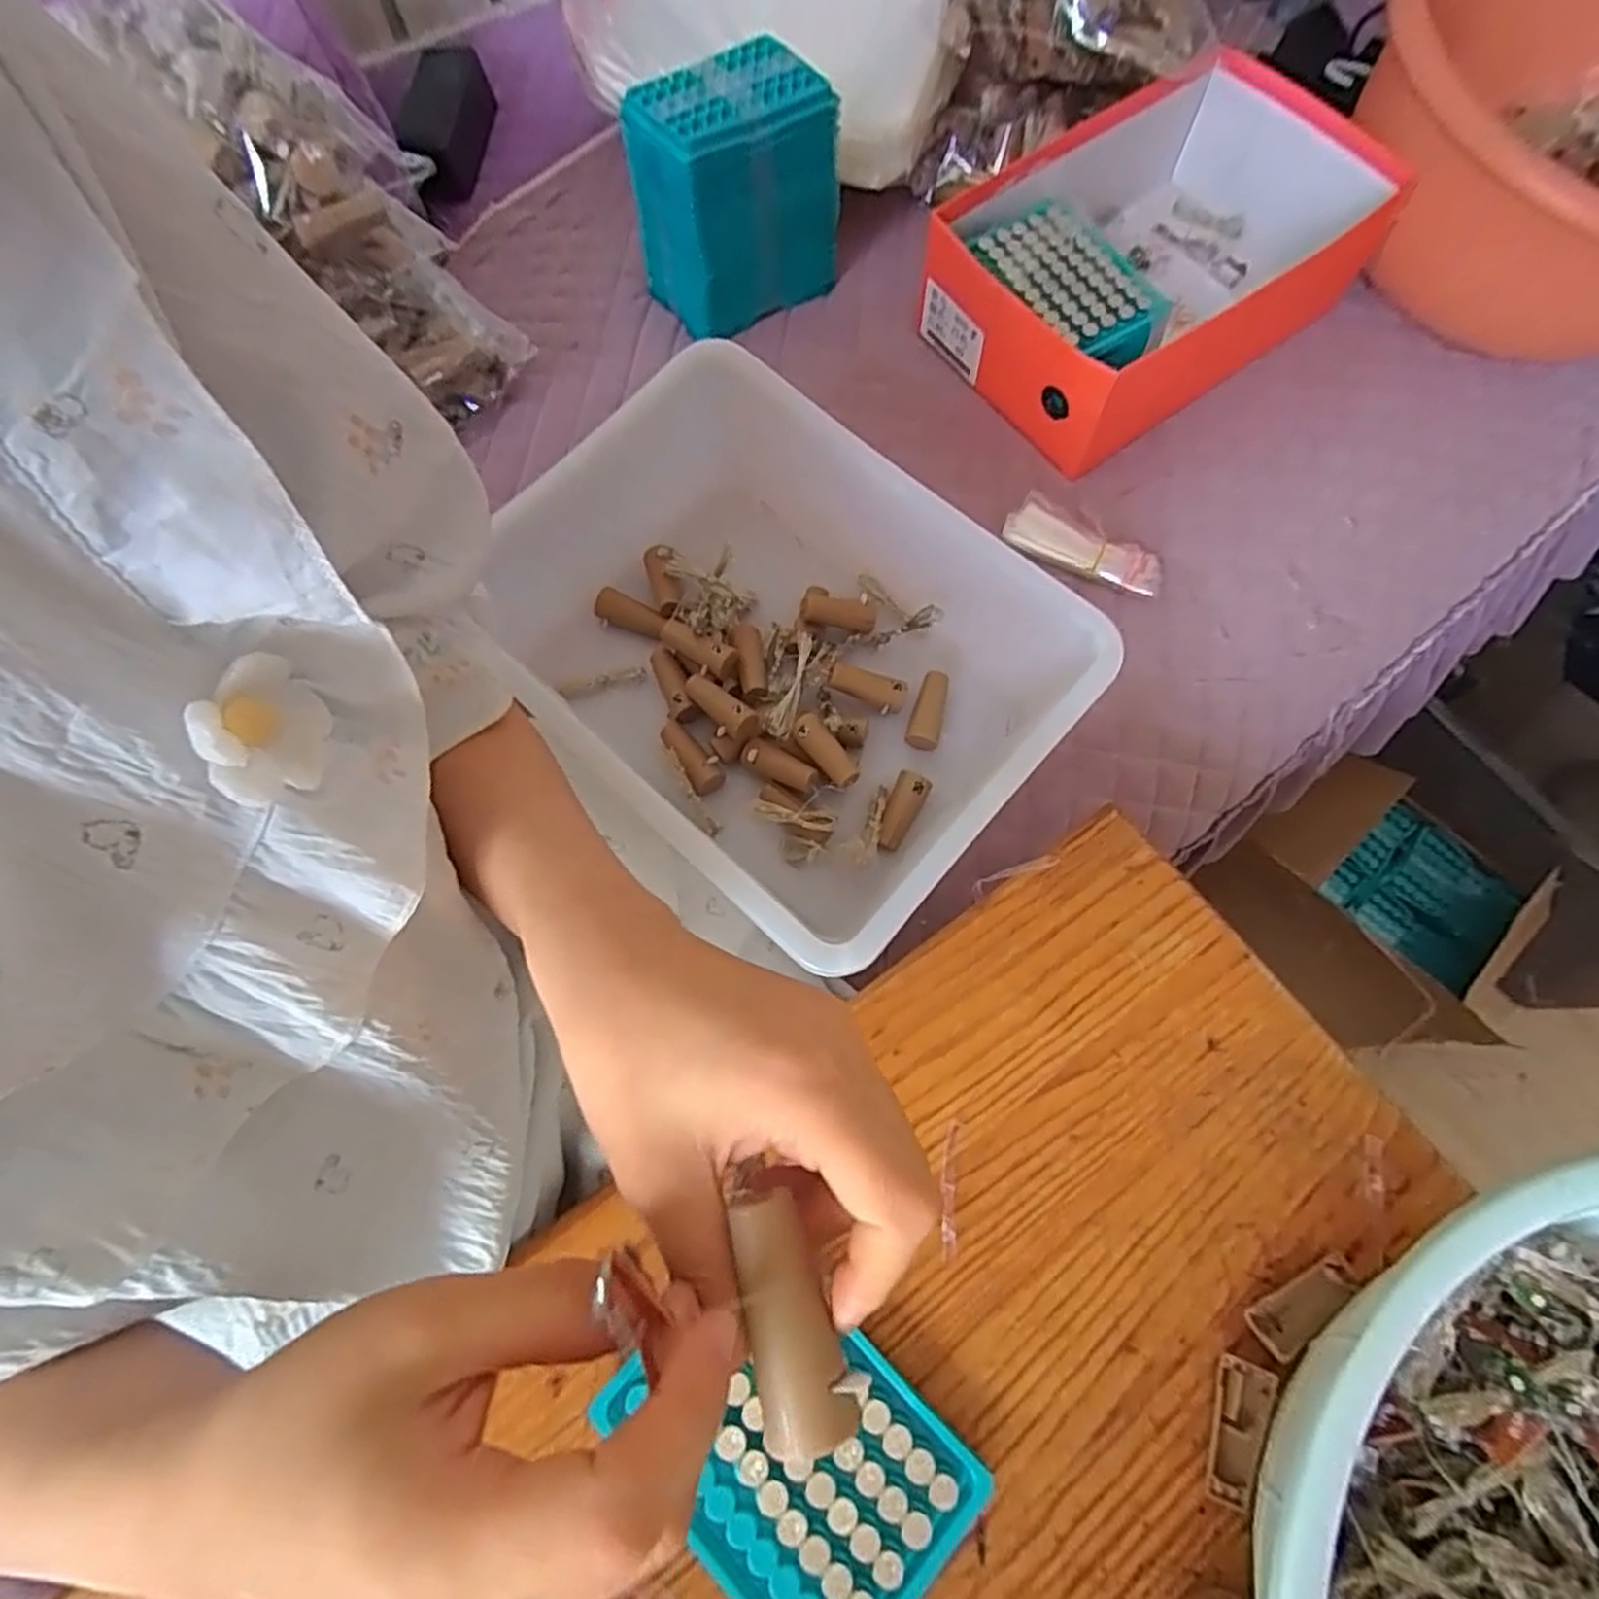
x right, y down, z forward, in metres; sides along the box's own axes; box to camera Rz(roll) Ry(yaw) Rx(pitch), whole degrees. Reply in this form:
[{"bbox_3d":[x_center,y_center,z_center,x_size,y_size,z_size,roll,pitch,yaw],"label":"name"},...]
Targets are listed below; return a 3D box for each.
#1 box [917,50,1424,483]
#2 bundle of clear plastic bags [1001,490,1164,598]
[{"bbox_3d":[0.280,-0.420,0.595,0.323,0.097,0.205,-31,73,-12],"label":"box"},{"bbox_3d":[0.202,-0.177,0.550,0.113,0.011,0.039,30,92,7],"label":"bundle of clear plastic bags"}]

